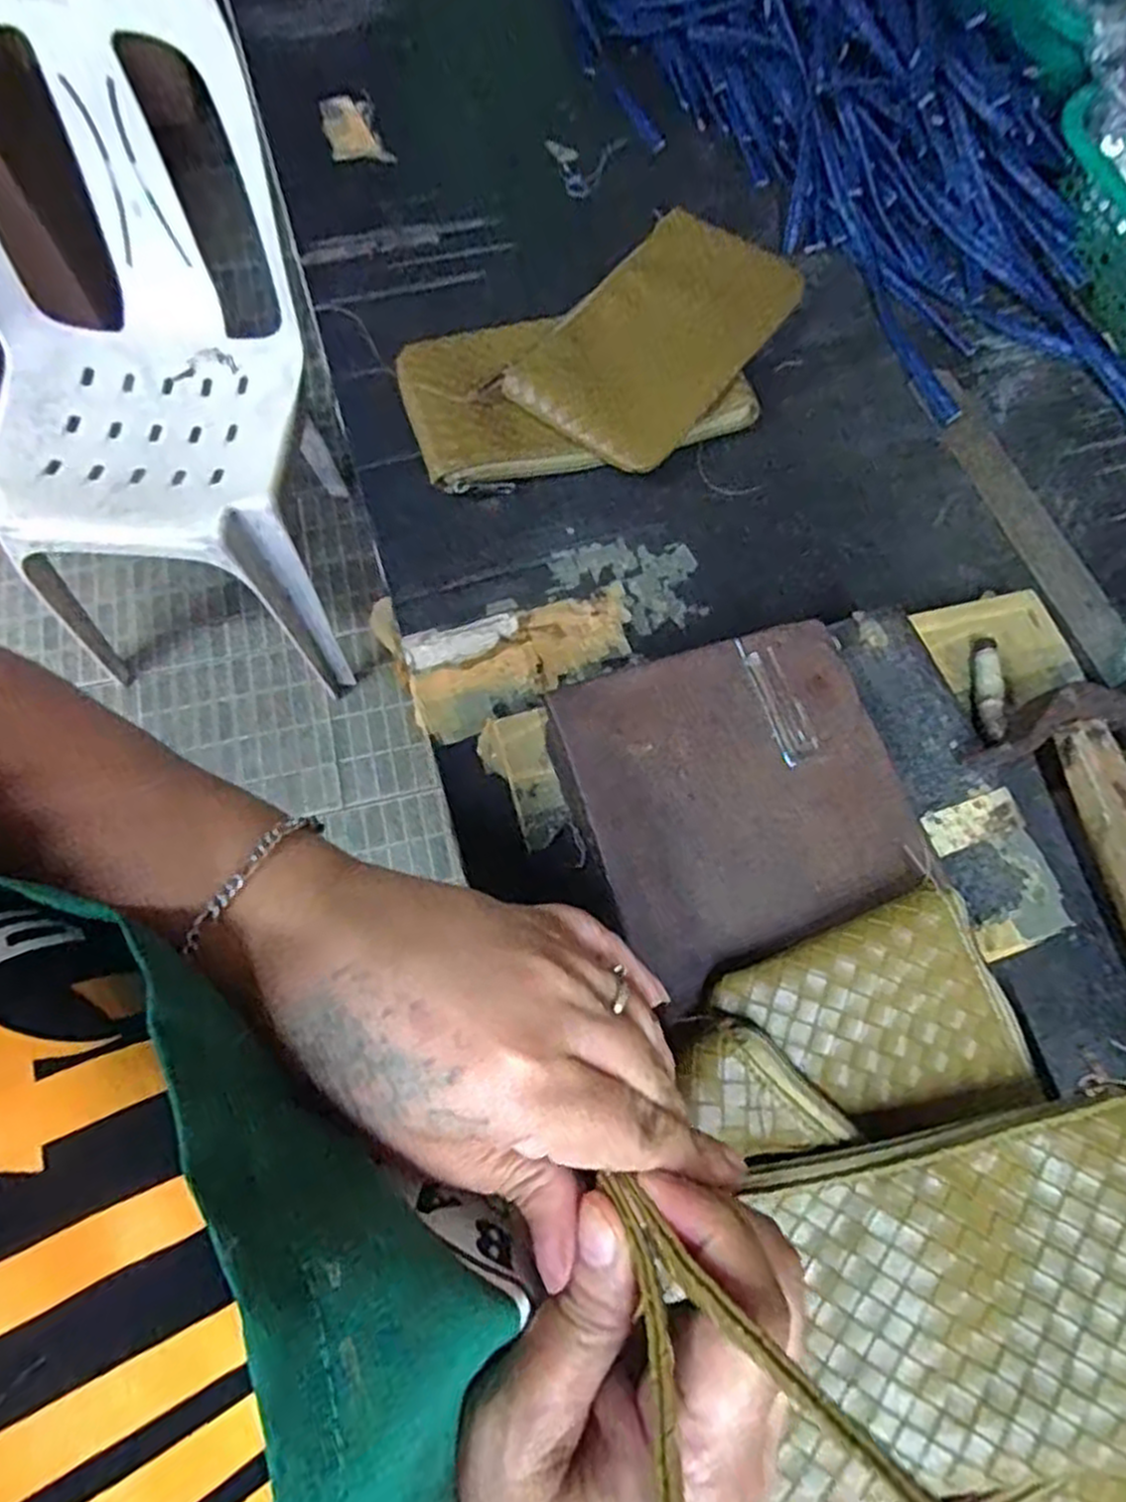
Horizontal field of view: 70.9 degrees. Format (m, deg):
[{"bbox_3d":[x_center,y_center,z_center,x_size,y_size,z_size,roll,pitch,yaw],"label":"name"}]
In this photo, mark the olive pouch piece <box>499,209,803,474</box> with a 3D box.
[{"bbox_3d":[0.065,-0.266,0.504,0.108,0.029,0.214,34,73,11],"label":"olive pouch piece"}]

